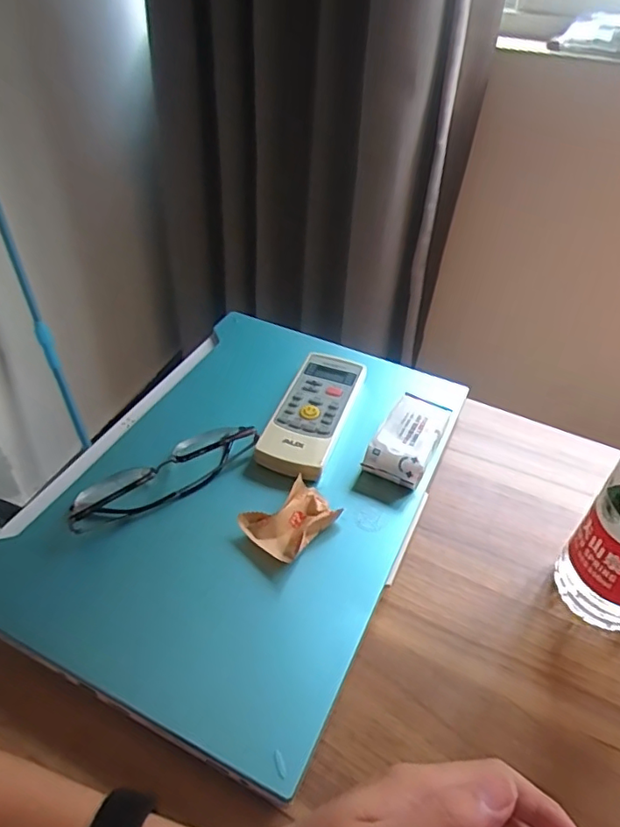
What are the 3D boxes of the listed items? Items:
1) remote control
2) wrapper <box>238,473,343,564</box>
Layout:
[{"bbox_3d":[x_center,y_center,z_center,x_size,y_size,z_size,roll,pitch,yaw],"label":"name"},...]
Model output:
[{"bbox_3d":[0.004,-0.003,0.466,0.055,0.016,0.134,16,45,13],"label":"remote control"},{"bbox_3d":[-0.013,0.072,0.391,0.045,0.015,0.056,31,50,27],"label":"wrapper"}]

